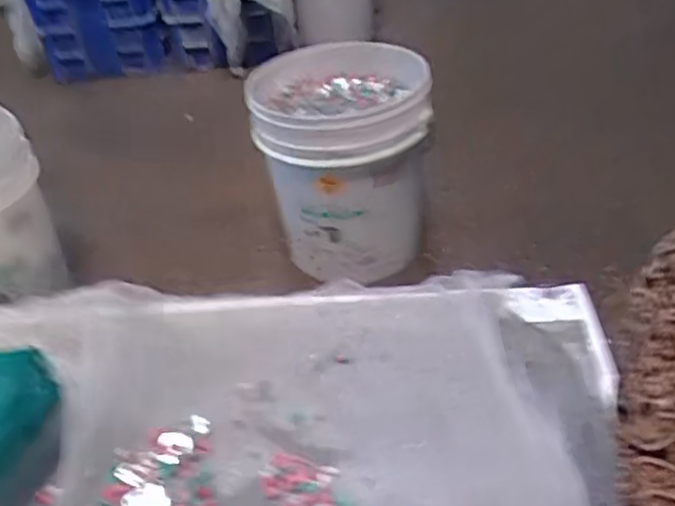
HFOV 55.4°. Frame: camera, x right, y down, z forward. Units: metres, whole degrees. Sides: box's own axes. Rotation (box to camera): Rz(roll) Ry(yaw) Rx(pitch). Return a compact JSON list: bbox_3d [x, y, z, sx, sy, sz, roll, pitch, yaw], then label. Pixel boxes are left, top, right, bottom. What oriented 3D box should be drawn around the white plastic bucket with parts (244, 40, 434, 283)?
[{"bbox_3d":[0.022,-0.162,1.221,0.302,0.363,0.305,-3,39,6],"label":"white plastic bucket with parts"}]

